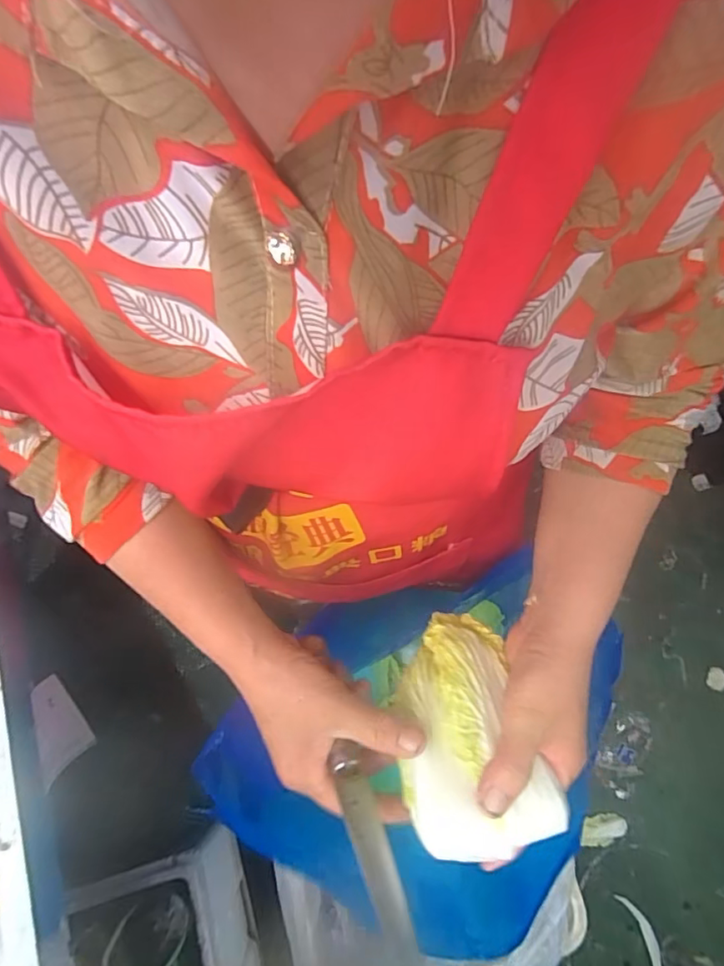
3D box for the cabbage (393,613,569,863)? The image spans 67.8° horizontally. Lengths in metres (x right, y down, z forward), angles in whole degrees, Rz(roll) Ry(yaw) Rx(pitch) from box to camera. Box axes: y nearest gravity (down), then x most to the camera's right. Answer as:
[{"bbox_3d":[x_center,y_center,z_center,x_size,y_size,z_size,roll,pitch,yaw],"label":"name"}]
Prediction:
[{"bbox_3d":[0.064,0.156,0.343,0.085,0.055,0.135,-11,74,-4],"label":"cabbage"}]

